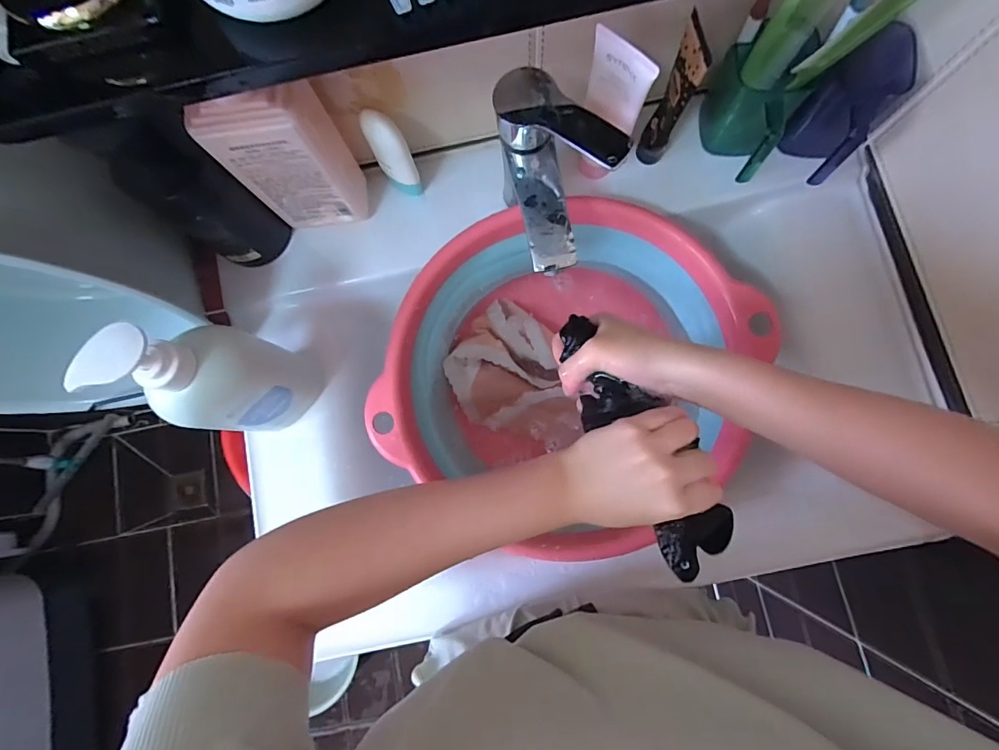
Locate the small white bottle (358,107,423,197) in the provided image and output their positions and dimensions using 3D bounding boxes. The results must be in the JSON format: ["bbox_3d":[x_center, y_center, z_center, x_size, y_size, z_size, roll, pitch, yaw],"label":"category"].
[{"bbox_3d":[-0.104,-0.214,0.466,0.031,0.107,0.038,-27,81,-1],"label":"small white bottle"}]

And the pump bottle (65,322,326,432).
[{"bbox_3d":[-0.231,0.009,0.396,0.049,0.214,0.087,39,85,8],"label":"pump bottle"}]

